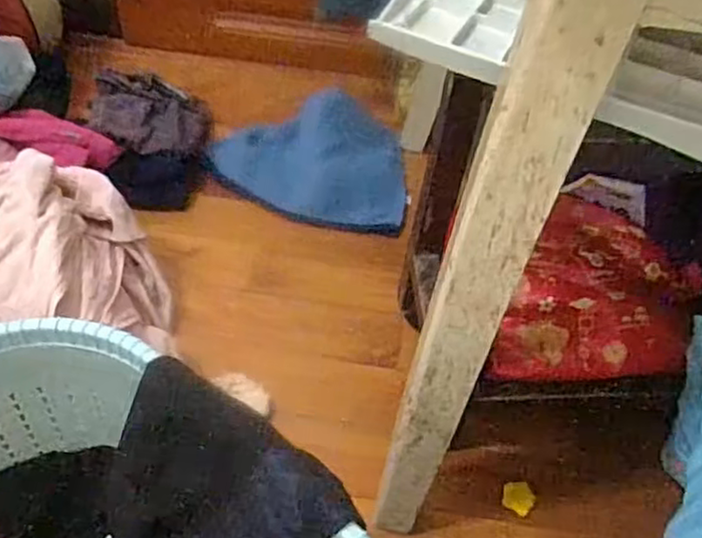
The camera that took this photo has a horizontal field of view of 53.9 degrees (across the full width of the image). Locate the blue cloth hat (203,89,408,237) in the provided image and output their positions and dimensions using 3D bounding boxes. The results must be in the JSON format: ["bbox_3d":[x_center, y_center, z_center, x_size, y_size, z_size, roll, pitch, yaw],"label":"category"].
[{"bbox_3d":[-0.060,-0.184,1.121,0.311,0.084,0.216,10,49,4],"label":"blue cloth hat"}]

